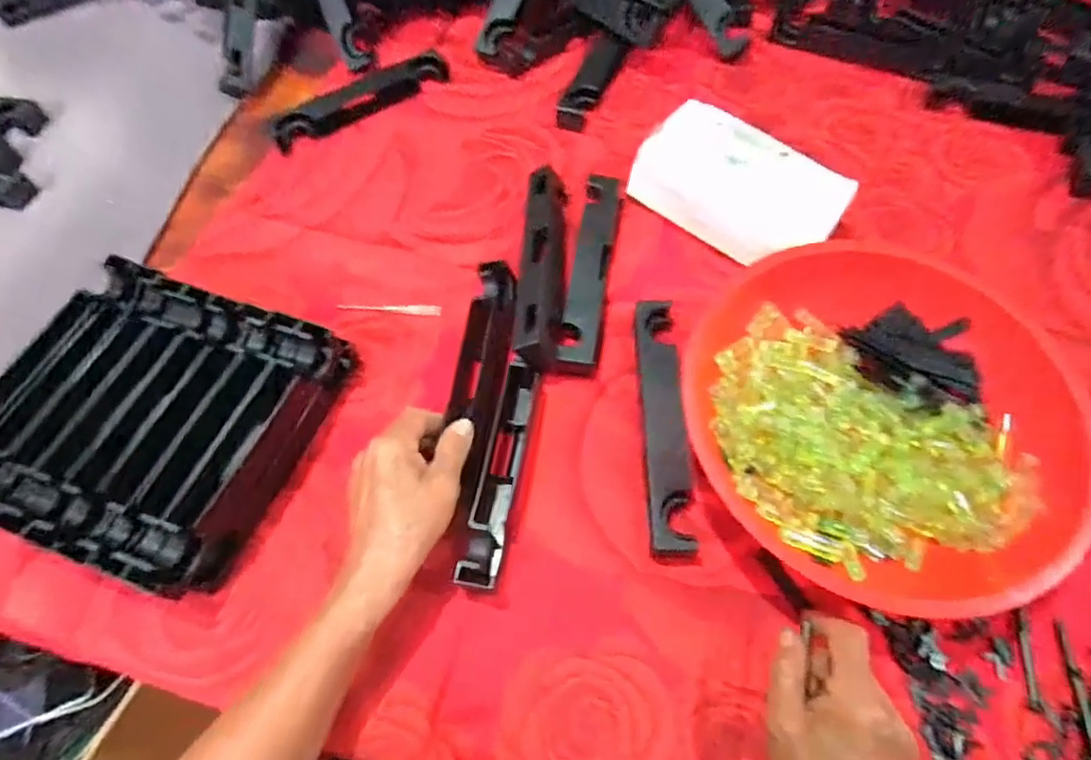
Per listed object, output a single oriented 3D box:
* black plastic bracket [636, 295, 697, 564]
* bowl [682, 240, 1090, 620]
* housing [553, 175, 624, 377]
[{"bbox_3d":[0.085,0.030,0.429,0.033,0.029,0.186,-1,62,1],"label":"black plastic bracket"},{"bbox_3d":[0.218,0.032,0.410,0.239,0.078,0.239,-1,62,1],"label":"bowl"},{"bbox_3d":[0.039,-0.093,0.491,0.032,0.024,0.193,8,62,6],"label":"housing"}]

